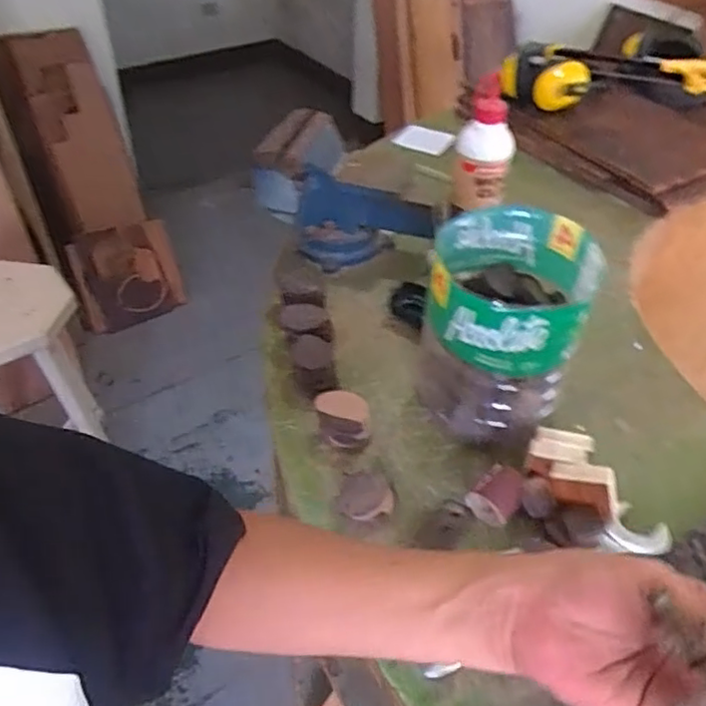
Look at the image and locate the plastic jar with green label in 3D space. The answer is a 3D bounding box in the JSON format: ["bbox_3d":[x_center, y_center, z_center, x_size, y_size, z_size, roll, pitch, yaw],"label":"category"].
[{"bbox_3d":[0.138,-0.017,0.630,0.135,0.190,0.159,16,45,14],"label":"plastic jar with green label"}]

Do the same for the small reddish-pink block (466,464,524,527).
[{"bbox_3d":[0.131,0.130,0.588,0.048,0.033,0.036,-34,54,-32],"label":"small reddish-pink block"}]

